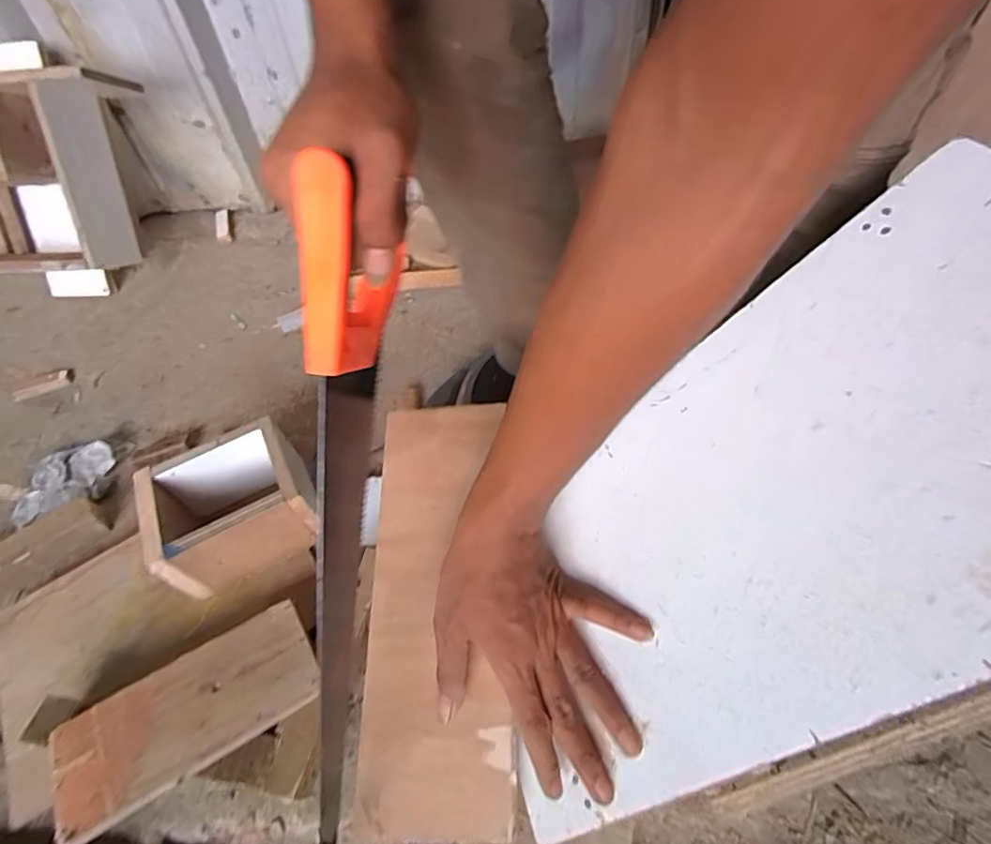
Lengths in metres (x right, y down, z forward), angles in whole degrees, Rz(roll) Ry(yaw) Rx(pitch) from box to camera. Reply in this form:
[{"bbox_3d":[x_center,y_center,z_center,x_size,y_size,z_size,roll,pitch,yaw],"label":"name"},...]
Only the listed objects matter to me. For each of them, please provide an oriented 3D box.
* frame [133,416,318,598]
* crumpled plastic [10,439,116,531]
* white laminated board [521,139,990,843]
[{"bbox_3d":[-0.298,0.096,0.614,0.158,0.096,0.124,-26,55,-14],"label":"frame"},{"bbox_3d":[-0.616,0.085,0.768,0.138,0.024,0.099,-34,57,-19],"label":"crumpled plastic"},{"bbox_3d":[0.150,0.047,0.305,0.383,0.008,0.212,-43,48,26],"label":"white laminated board"}]

